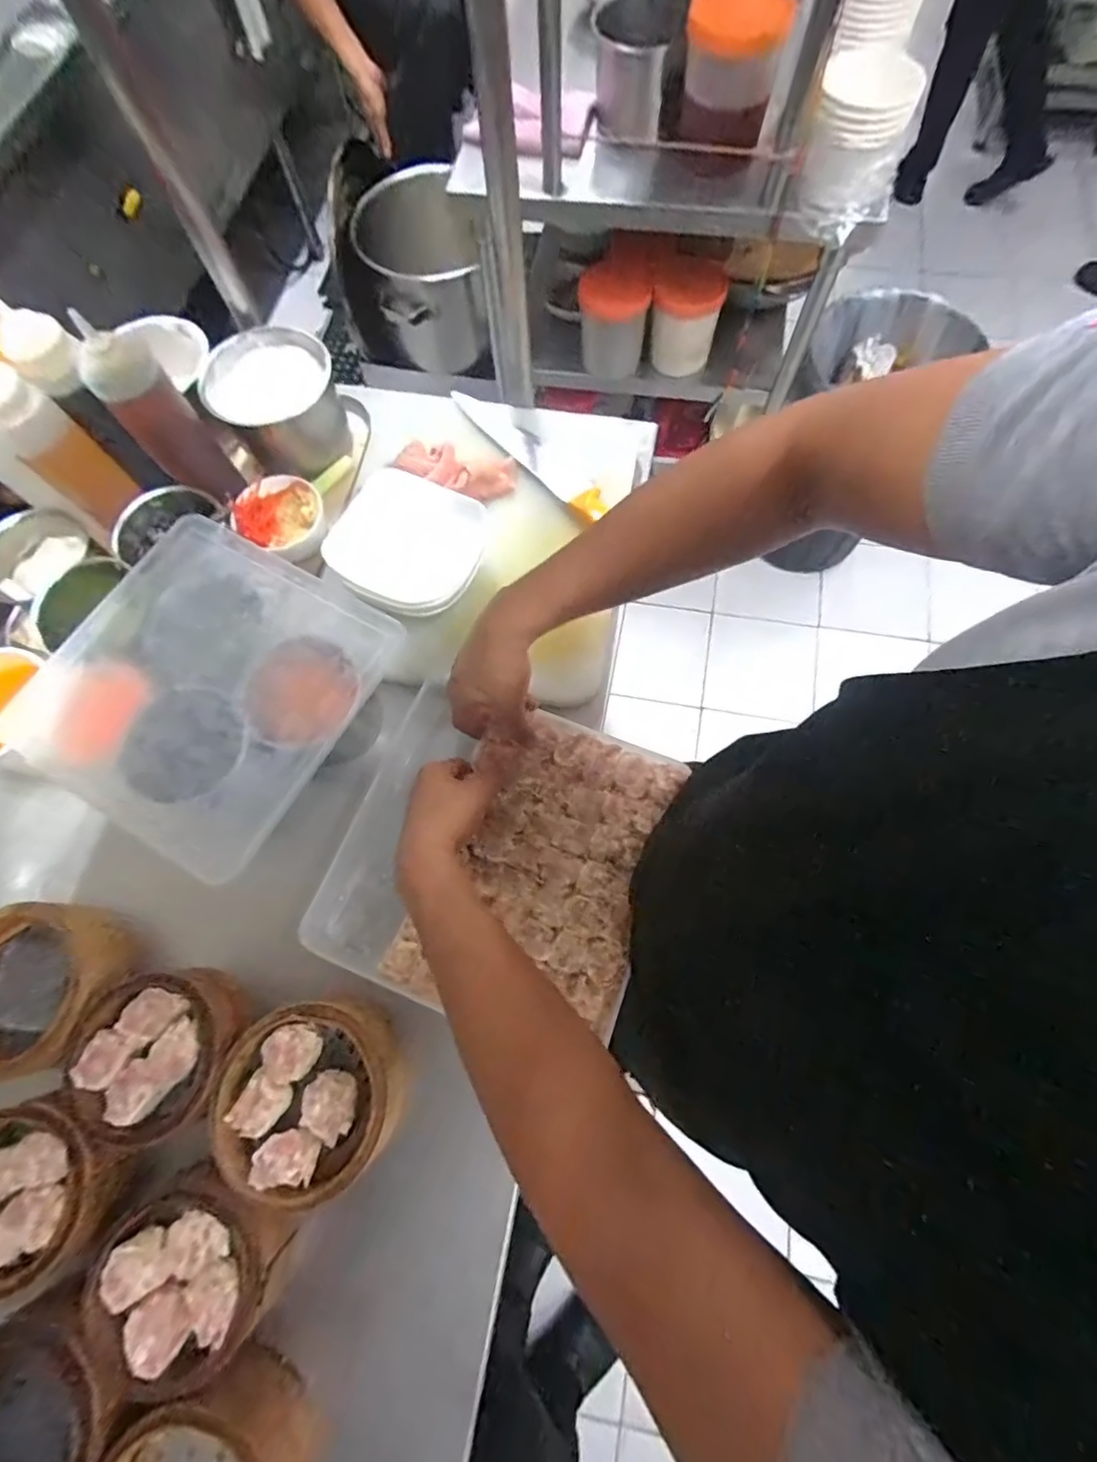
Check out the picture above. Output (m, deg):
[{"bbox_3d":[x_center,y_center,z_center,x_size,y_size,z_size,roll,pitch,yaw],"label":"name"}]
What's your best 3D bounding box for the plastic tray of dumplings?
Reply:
[{"bbox_3d":[-0.053,0.117,0.548,0.304,0.054,0.285,18,73,8],"label":"plastic tray of dumplings"}]

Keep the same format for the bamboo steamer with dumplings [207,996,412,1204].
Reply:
[{"bbox_3d":[-0.199,0.303,0.460,0.146,0.044,0.134,-20,72,-5],"label":"bamboo steamer with dumplings"}]

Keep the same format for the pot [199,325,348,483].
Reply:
[{"bbox_3d":[-0.333,-0.411,0.694,0.144,0.108,0.147,-1,72,2],"label":"pot"}]

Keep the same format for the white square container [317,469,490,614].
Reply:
[{"bbox_3d":[-0.154,-0.200,0.615,0.143,0.045,0.157,26,75,-9],"label":"white square container"}]

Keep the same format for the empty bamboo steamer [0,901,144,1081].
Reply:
[{"bbox_3d":[-0.455,0.223,0.487,0.122,0.063,0.138,19,74,8],"label":"empty bamboo steamer"}]

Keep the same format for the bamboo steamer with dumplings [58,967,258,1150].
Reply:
[{"bbox_3d":[-0.331,0.274,0.475,0.123,0.059,0.125,-1,72,2],"label":"bamboo steamer with dumplings"}]

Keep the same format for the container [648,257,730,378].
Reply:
[{"bbox_3d":[0.277,-0.836,1.116,0.130,0.144,0.120,14,73,7],"label":"container"}]

